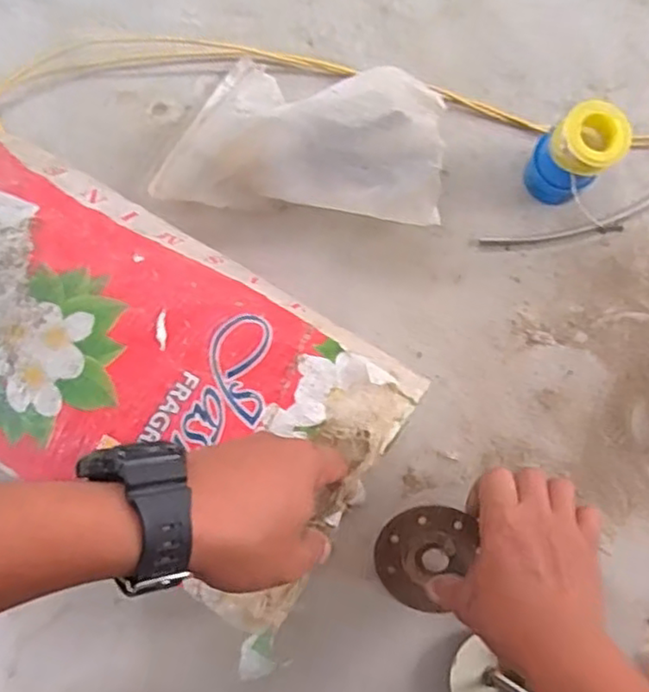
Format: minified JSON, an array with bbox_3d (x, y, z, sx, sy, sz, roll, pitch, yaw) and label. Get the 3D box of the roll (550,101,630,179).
[{"bbox_3d":[0.207,-0.160,0.514,0.052,0.033,0.049,0,79,0],"label":"roll"}]

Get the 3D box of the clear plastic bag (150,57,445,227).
[{"bbox_3d":[-0.016,-0.181,0.553,0.230,0.084,0.139,7,79,2],"label":"clear plastic bag"}]

